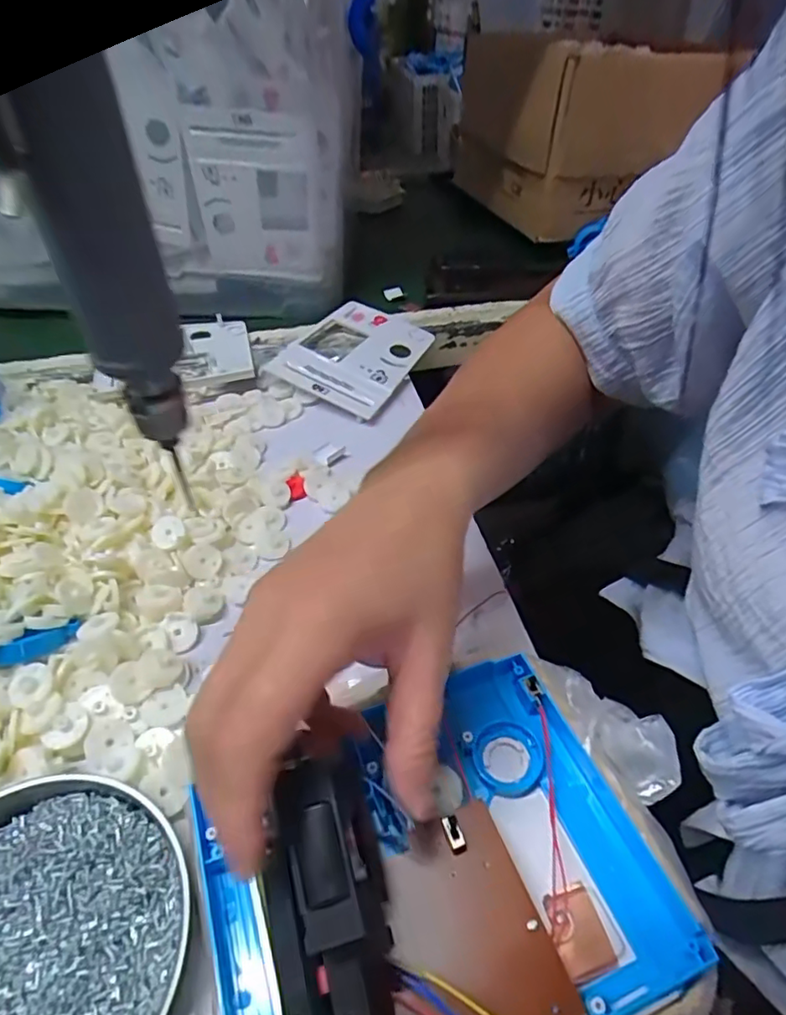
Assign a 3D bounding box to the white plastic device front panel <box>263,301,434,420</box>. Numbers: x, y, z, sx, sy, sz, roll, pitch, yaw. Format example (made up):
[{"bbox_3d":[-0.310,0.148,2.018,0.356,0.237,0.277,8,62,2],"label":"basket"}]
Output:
[{"bbox_3d":[-0.038,-0.147,0.560,0.120,0.019,0.139,23,53,18],"label":"white plastic device front panel"}]

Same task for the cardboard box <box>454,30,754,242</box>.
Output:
[{"bbox_3d":[0.229,-0.497,0.767,0.215,0.176,0.301,-12,45,-12],"label":"cardboard box"}]

